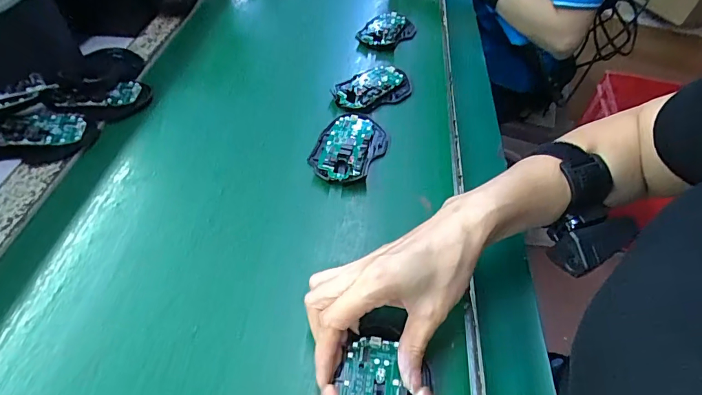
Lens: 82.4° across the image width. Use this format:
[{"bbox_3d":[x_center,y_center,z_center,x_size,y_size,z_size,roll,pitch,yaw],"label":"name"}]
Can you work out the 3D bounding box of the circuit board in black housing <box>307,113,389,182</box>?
[{"bbox_3d":[-0.002,-0.059,0.457,0.076,0.017,0.112,17,51,10],"label":"circuit board in black housing"}]

